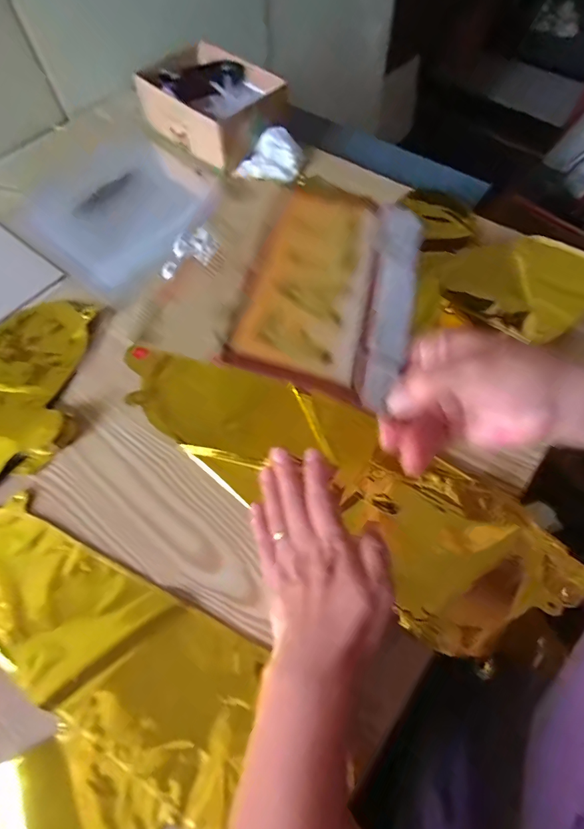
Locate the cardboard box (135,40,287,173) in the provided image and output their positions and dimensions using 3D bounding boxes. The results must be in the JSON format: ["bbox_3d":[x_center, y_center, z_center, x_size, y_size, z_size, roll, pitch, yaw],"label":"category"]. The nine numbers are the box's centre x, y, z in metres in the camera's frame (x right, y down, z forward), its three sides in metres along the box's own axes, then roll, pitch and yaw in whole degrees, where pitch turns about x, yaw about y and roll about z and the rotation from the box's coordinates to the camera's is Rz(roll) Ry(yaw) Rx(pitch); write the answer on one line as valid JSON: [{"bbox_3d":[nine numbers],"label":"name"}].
[{"bbox_3d":[-0.104,-0.425,0.560,0.173,0.066,0.135,41,71,20],"label":"cardboard box"}]

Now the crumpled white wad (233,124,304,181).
[{"bbox_3d":[-0.028,-0.341,0.532,0.080,0.030,0.065,7,63,6],"label":"crumpled white wad"}]

